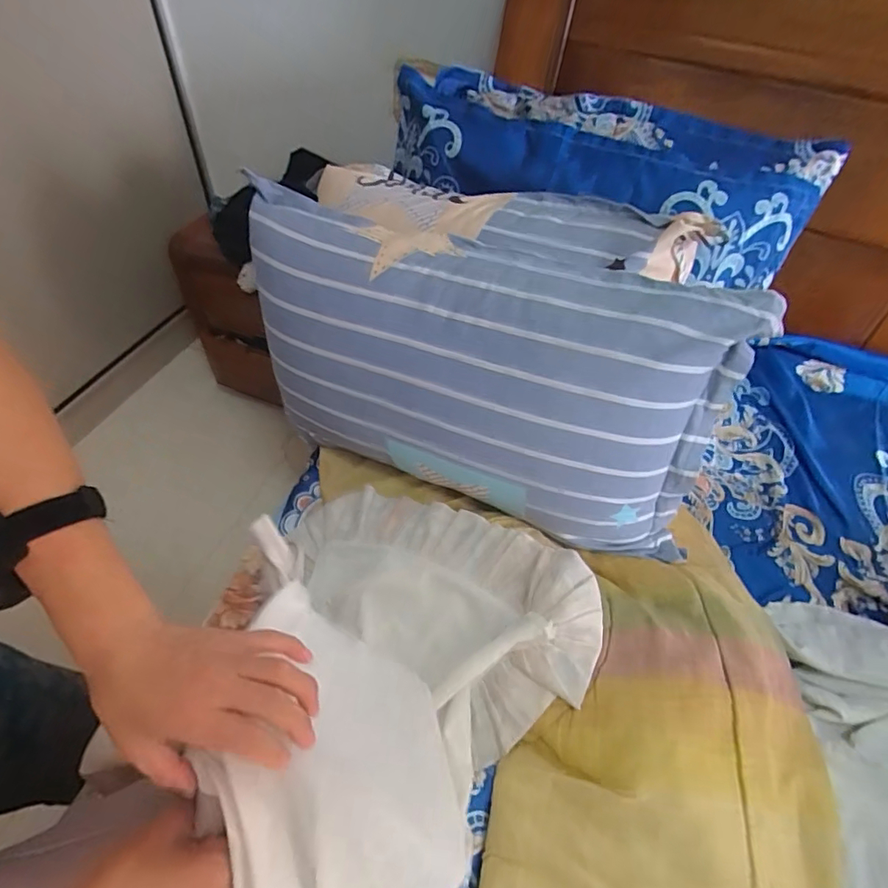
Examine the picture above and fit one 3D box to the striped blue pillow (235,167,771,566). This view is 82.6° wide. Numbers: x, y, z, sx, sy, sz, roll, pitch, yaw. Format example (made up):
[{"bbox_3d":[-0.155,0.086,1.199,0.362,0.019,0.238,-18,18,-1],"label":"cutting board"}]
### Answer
[{"bbox_3d":[0.013,-0.105,0.681,0.685,0.335,0.199,21,52,12],"label":"striped blue pillow"}]

